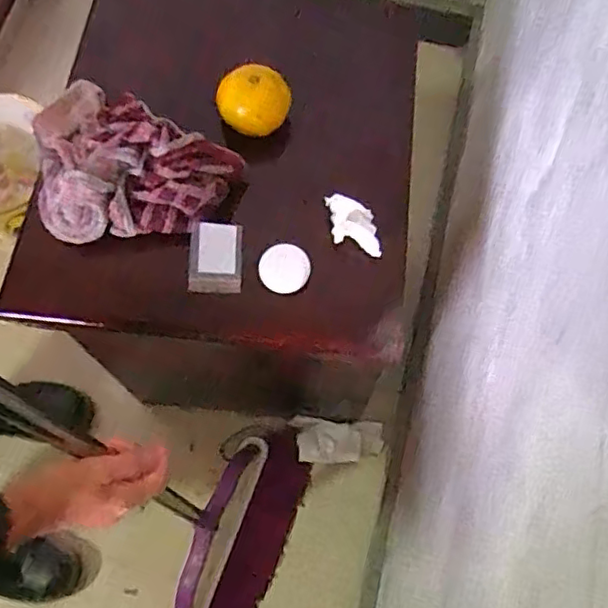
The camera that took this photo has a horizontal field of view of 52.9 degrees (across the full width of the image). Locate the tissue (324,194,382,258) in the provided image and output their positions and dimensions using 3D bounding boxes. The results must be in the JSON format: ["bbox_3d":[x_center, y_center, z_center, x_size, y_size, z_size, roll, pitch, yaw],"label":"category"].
[{"bbox_3d":[0.048,-0.076,0.597,0.045,0.026,0.059,-6,68,-3],"label":"tissue"}]

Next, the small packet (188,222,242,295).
[{"bbox_3d":[-0.087,-0.045,0.595,0.049,0.020,0.067,0,68,0],"label":"small packet"}]

